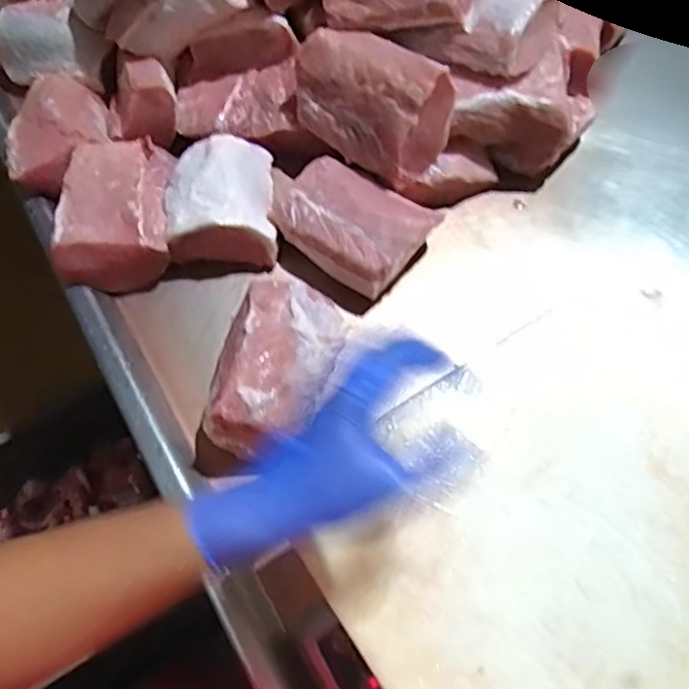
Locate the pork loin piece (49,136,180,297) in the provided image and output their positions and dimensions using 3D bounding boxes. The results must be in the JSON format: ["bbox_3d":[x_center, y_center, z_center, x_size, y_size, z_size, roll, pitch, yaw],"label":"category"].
[{"bbox_3d":[-0.252,-0.147,0.686,0.116,0.067,0.167,-5,63,-5],"label":"pork loin piece"}]

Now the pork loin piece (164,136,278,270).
[{"bbox_3d":[-0.139,-0.170,0.703,0.114,0.065,0.157,-4,63,-4],"label":"pork loin piece"}]

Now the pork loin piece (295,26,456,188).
[{"bbox_3d":[0.028,-0.270,0.707,0.184,0.147,0.078,33,38,15],"label":"pork loin piece"}]

